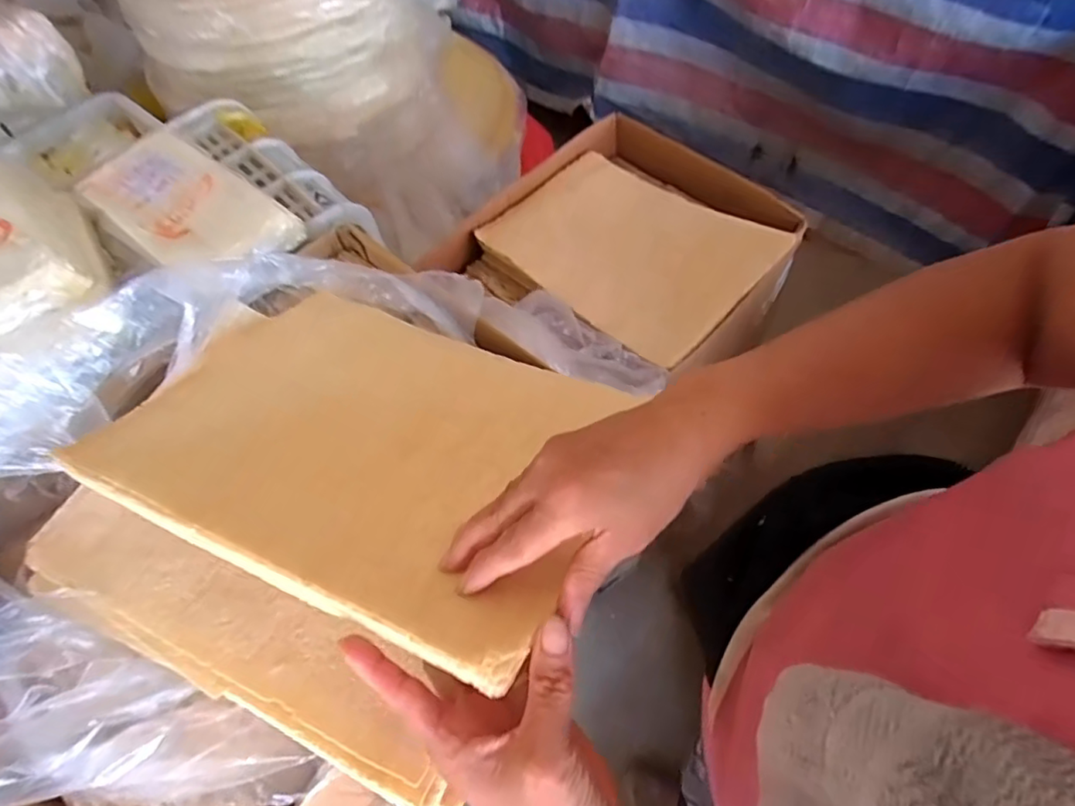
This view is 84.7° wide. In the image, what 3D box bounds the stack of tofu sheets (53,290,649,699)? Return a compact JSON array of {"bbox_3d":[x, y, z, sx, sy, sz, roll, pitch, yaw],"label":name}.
[{"bbox_3d":[-0.127,0.017,0.463,0.408,0.024,0.290,16,36,25],"label":"stack of tofu sheets"}]

